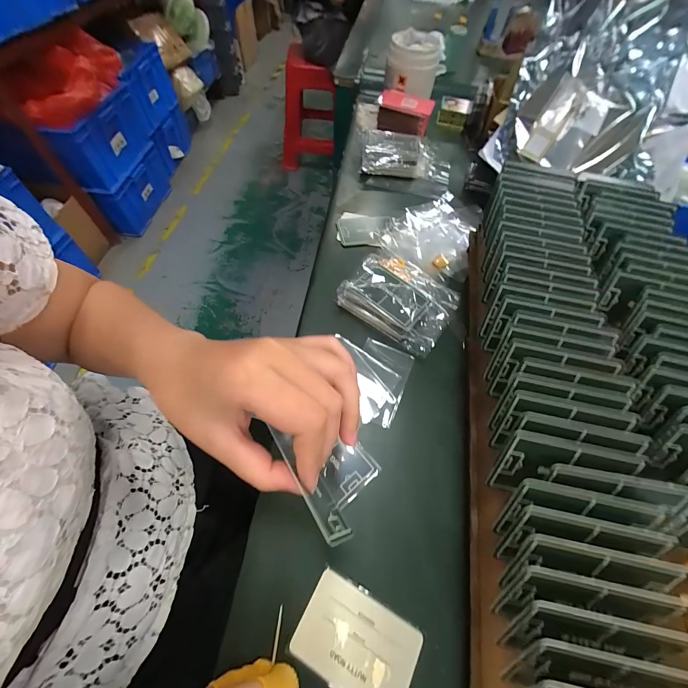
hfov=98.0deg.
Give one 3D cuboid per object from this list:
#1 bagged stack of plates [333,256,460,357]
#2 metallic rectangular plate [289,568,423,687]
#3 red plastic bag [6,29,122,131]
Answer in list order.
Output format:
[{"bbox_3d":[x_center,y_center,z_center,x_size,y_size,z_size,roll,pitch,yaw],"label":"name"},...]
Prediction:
[{"bbox_3d":[0.064,-0.052,0.351,0.120,0.032,0.087,31,64,15],"label":"bagged stack of plates"},{"bbox_3d":[0.010,0.216,0.217,0.084,0.004,0.055,28,63,13],"label":"metallic rectangular plate"},{"bbox_3d":[-0.993,-0.973,1.091,0.170,0.151,0.445,5,60,0],"label":"red plastic bag"}]

